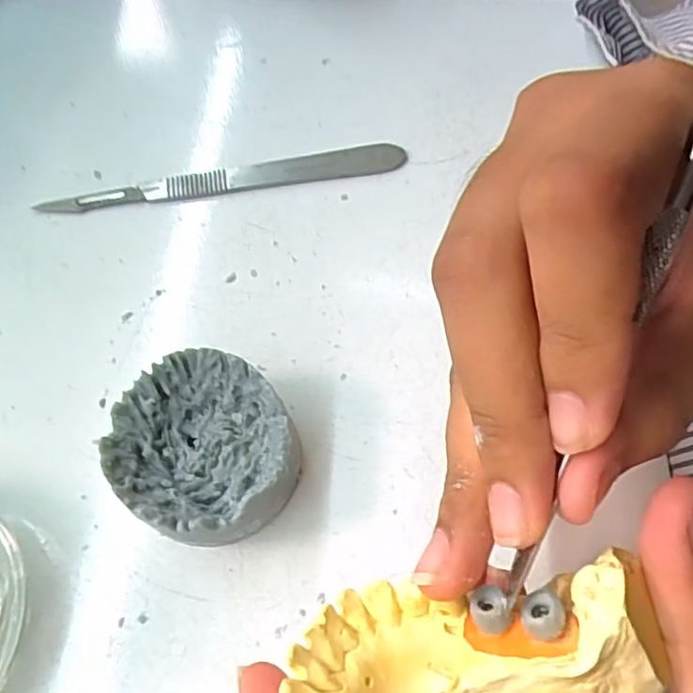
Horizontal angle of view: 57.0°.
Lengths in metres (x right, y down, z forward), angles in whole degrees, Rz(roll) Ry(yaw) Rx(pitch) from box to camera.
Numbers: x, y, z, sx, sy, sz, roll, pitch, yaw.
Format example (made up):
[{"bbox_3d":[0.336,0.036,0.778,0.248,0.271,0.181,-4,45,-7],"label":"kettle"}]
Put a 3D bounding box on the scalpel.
[{"bbox_3d":[-0.046,-0.063,0.244,0.136,0.004,0.013,-10,64,-3],"label":"scalpel"}]

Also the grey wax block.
[{"bbox_3d":[-0.040,0.029,0.186,0.050,0.027,0.050,36,70,17],"label":"grey wax block"}]

